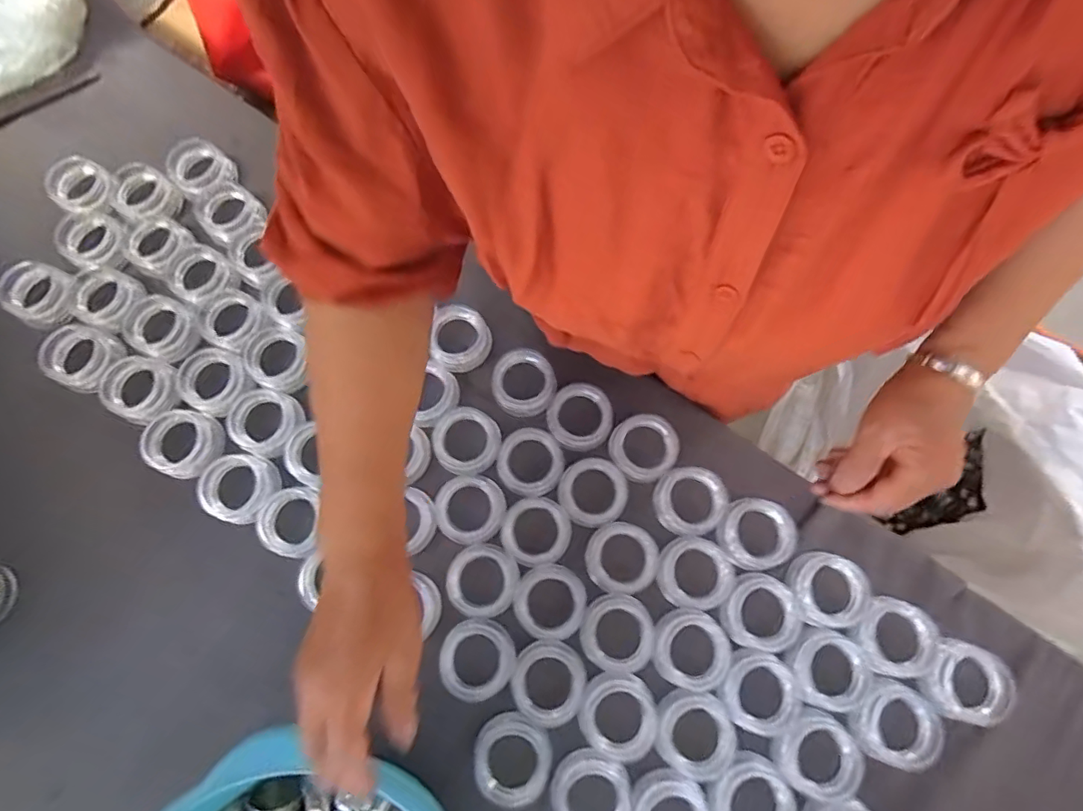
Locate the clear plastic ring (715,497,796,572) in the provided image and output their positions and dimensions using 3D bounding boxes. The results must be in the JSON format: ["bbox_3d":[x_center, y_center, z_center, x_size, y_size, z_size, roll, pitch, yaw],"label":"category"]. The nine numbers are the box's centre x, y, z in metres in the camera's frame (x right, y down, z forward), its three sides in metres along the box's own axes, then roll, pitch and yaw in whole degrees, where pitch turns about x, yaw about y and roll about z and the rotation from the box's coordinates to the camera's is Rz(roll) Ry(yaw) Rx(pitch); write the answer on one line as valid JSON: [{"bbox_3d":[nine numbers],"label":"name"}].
[{"bbox_3d":[0.207,0.122,0.507,0.072,0.013,0.068,0,75,0],"label":"clear plastic ring"}]

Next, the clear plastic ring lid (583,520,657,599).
[{"bbox_3d":[0.077,0.145,0.503,0.065,0.017,0.066,0,75,0],"label":"clear plastic ring lid"}]

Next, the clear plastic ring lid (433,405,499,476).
[{"bbox_3d":[-0.077,0.037,0.540,0.066,0.025,0.065,0,75,0],"label":"clear plastic ring lid"}]

